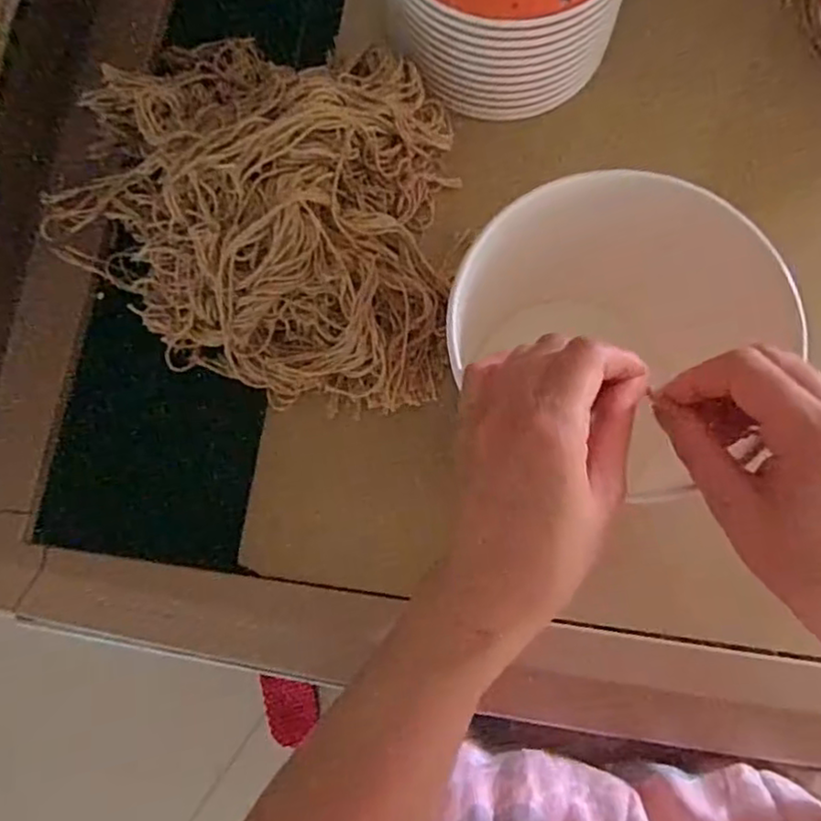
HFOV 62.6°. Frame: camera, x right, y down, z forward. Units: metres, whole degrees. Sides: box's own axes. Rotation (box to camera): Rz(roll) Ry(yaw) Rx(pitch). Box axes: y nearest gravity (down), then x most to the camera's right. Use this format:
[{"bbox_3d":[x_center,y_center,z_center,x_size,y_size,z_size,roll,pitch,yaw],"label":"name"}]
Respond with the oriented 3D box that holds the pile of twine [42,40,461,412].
[{"bbox_3d":[-0.097,-0.144,0.440,0.296,0.079,0.231,21,78,6],"label":"pile of twine"}]

